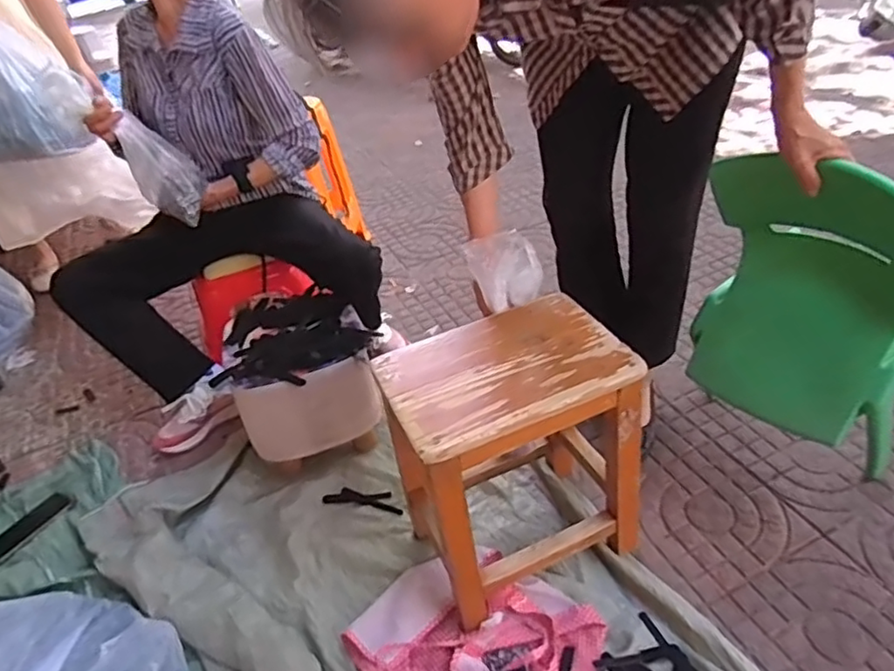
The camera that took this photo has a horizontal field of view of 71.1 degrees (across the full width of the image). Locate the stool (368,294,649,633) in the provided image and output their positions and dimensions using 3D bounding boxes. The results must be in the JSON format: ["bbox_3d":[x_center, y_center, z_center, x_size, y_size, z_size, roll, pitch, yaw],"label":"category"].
[{"bbox_3d":[0.096,0.171,0.943,0.319,0.325,0.242,-19,38,-16],"label":"stool"}]

